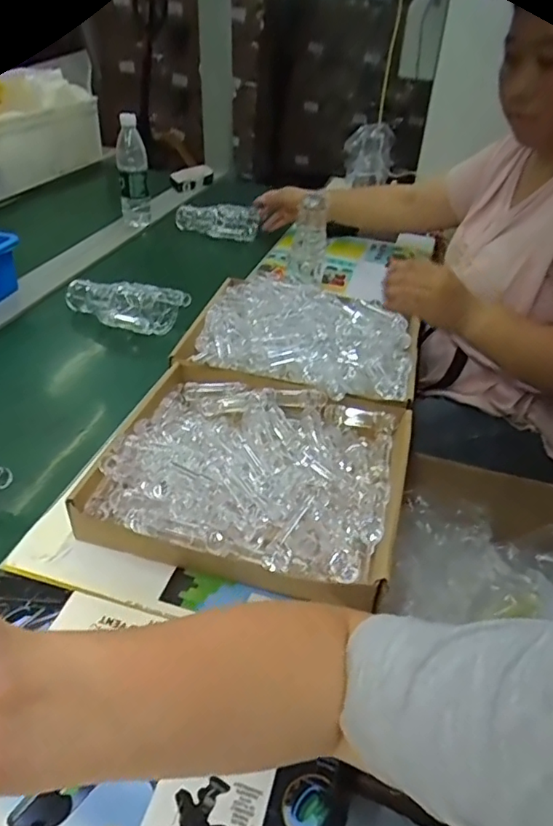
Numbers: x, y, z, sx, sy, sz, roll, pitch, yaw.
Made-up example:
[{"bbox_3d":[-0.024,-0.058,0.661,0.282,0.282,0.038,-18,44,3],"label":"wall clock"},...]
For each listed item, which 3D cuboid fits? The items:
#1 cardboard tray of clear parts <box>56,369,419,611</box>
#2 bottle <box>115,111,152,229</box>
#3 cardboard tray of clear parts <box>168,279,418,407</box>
[{"bbox_3d":[-0.020,0.055,0.613,0.308,0.070,0.288,13,38,10],"label":"cardboard tray of clear parts"},{"bbox_3d":[-0.330,-0.550,1.286,0.071,0.224,0.069,-5,37,-13],"label":"bottle"},{"bbox_3d":[0.044,-0.117,0.818,0.322,0.059,0.285,12,37,11],"label":"cardboard tray of clear parts"}]

